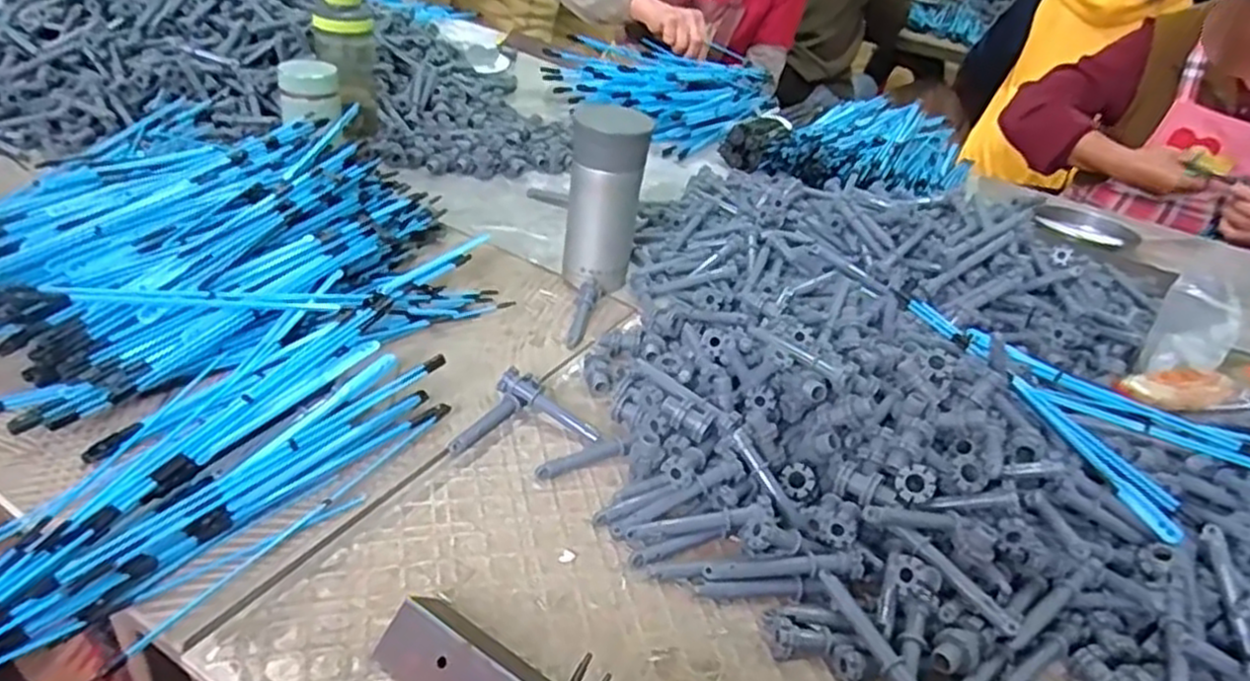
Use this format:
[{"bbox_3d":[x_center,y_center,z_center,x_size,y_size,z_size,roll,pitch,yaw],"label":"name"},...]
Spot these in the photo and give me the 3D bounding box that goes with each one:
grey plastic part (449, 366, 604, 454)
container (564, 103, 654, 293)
[{"bbox_3d":[-0.074,0.050,0.576,0.107,0.028,0.070,2,34,-11],"label":"grey plastic part"},{"bbox_3d":[-0.019,-0.137,0.744,0.068,0.164,0.071,7,33,-4],"label":"container"}]

